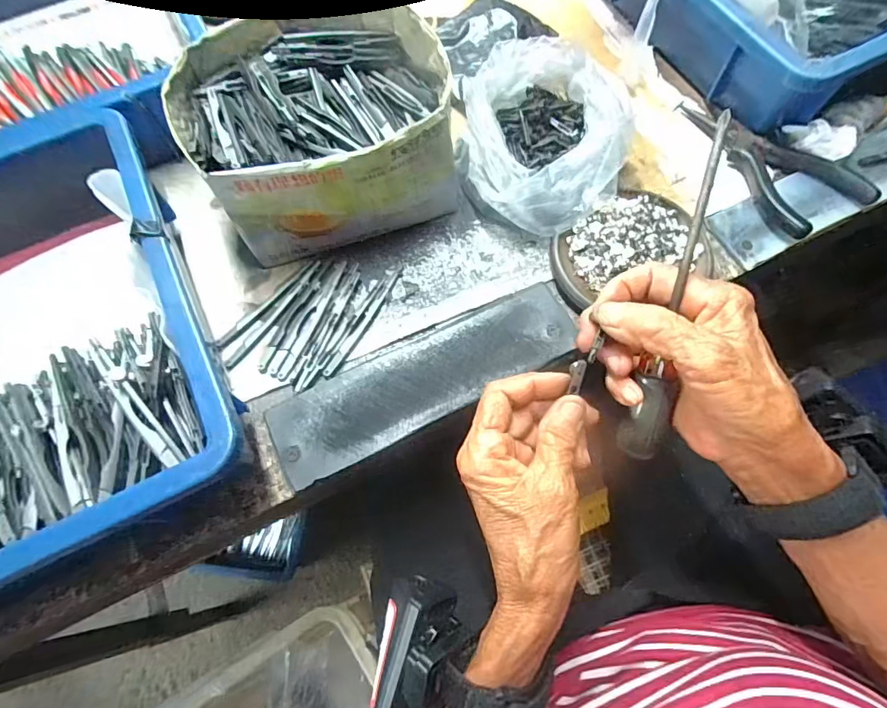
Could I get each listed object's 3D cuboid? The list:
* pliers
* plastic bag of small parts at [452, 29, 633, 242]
[{"bbox_3d":[0.260,-0.162,0.380,0.074,0.018,0.150,-25,69,-8],"label":"pliers"},{"bbox_3d":[0.075,-0.163,0.365,0.127,0.071,0.128,-33,71,-11],"label":"plastic bag of small parts"}]

